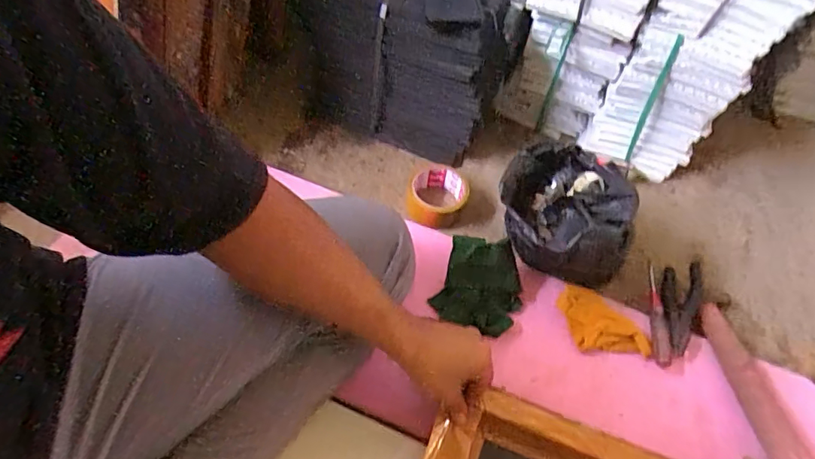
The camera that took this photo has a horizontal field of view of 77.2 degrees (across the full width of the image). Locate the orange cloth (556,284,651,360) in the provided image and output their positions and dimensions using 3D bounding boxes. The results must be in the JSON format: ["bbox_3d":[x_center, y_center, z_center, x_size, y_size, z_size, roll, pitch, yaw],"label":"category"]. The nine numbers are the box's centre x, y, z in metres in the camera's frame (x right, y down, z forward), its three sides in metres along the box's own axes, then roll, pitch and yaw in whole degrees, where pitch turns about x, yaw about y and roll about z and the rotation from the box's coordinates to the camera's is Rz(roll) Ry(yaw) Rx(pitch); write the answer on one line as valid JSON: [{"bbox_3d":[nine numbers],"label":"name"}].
[{"bbox_3d":[0.260,0.137,0.693,0.133,0.014,0.070,43,77,11],"label":"orange cloth"}]

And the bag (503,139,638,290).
[{"bbox_3d":[0.217,-0.023,0.706,0.190,0.126,0.168,17,56,7],"label":"bag"}]

